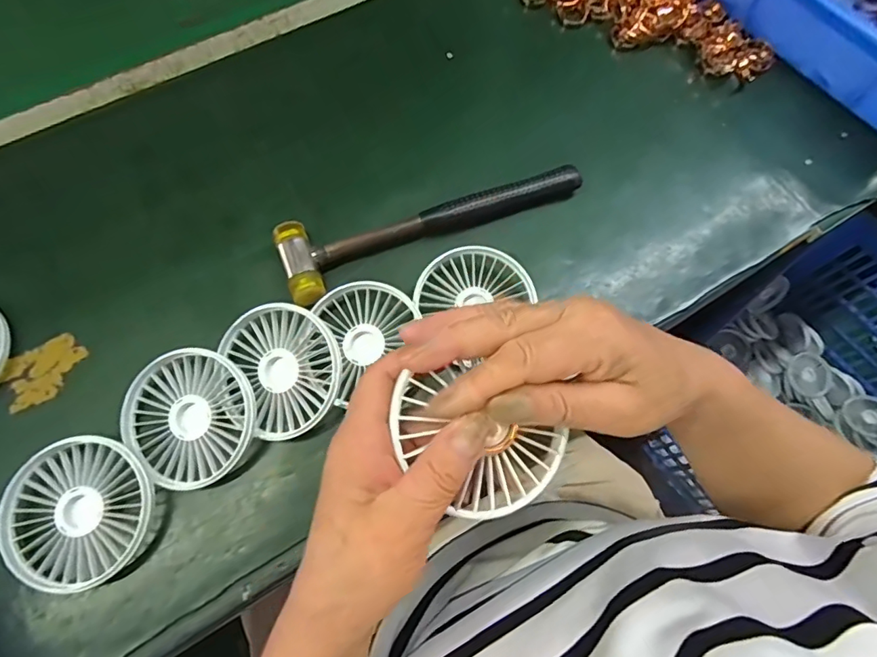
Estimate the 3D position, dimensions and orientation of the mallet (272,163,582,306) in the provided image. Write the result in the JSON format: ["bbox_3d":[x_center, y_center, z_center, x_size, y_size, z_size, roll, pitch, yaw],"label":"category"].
[{"bbox_3d":[-0.007,-0.091,0.400,0.240,0.025,0.061,-25,74,-9],"label":"mallet"}]

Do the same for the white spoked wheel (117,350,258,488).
[{"bbox_3d":[-0.163,0.057,0.332,0.082,0.029,0.089,0,72,-1],"label":"white spoked wheel"}]

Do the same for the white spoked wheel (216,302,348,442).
[{"bbox_3d":[-0.101,0.024,0.341,0.070,0.022,0.088,-29,79,2],"label":"white spoked wheel"}]

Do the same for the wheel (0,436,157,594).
[{"bbox_3d":[-0.227,0.116,0.322,0.088,0.031,0.086,0,72,-1],"label":"wheel"}]

